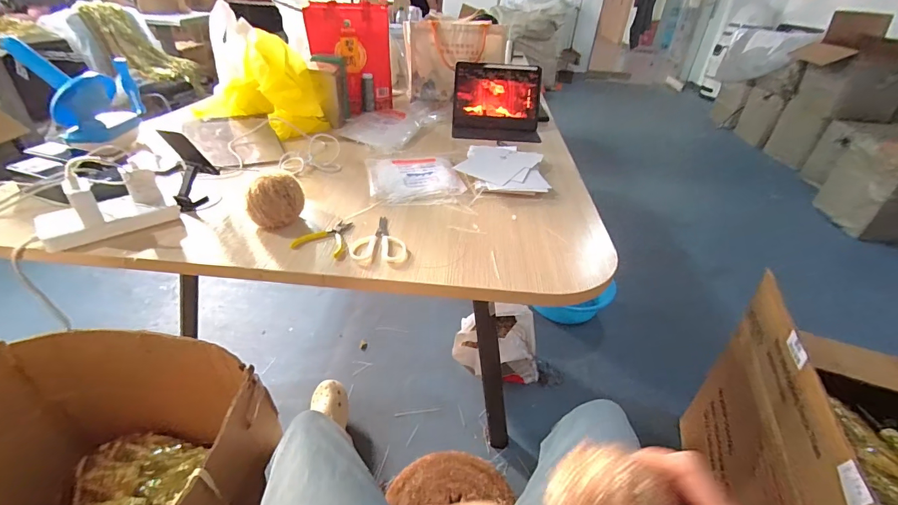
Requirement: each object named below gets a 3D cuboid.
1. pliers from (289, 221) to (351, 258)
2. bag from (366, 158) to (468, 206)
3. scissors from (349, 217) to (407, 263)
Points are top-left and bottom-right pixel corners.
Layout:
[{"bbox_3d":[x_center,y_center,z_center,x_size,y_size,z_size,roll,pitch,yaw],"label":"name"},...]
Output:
[{"bbox_3d":[-0.208,-0.028,0.704,0.094,0.007,0.105,14,37,15],"label":"pliers"},{"bbox_3d":[-0.076,-0.169,0.903,0.203,0.023,0.208,-4,36,-11],"label":"bag"},{"bbox_3d":[-0.122,-0.028,0.717,0.093,0.008,0.149,1,36,-4],"label":"scissors"}]

